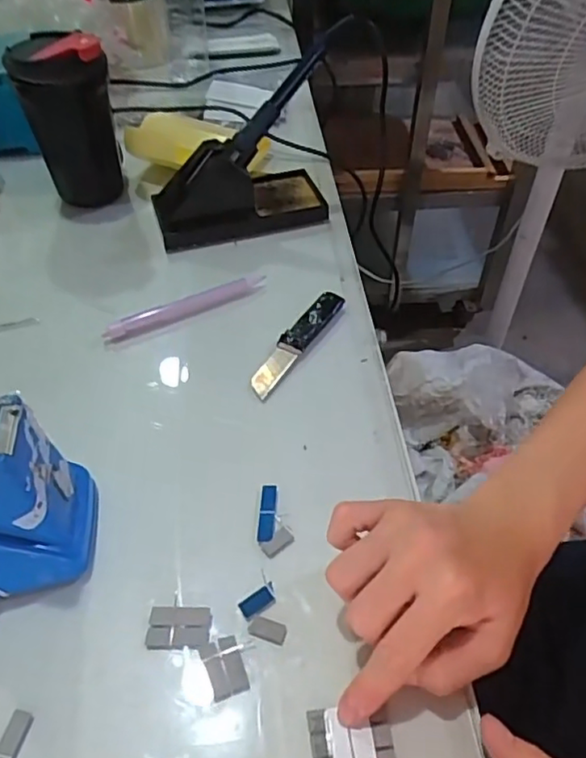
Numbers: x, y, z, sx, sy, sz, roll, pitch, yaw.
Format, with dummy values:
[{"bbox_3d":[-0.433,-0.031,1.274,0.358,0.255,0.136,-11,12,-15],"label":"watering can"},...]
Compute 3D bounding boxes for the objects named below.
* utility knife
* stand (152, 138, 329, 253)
[{"bbox_3d":[0.002,-0.030,0.465,0.023,0.010,0.115,24,52,21],"label":"utility knife"},{"bbox_3d":[-0.053,-0.184,0.573,0.159,0.071,0.075,-16,49,-13],"label":"stand"}]

